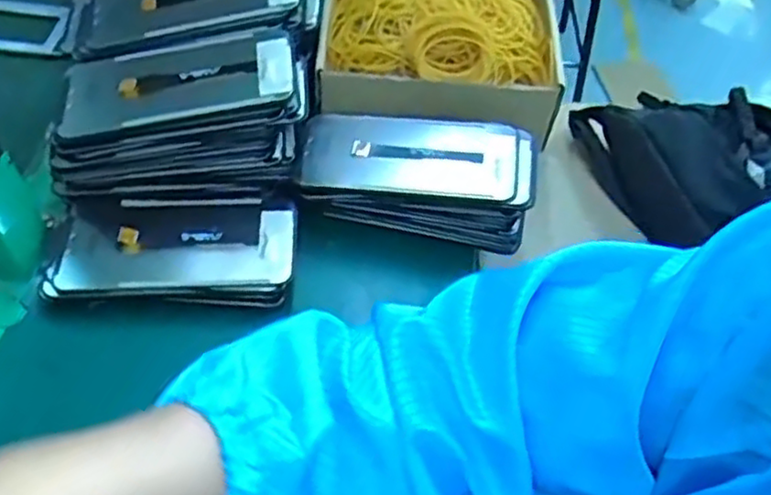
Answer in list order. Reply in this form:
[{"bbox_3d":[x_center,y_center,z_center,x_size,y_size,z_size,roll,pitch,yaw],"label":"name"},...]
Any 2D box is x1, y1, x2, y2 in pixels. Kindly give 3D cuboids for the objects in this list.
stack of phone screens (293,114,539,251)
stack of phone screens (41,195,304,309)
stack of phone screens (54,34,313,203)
[{"bbox_3d":[0.021,-0.054,0.516,0.168,0.059,0.075,8,52,2],"label":"stack of phone screens"},{"bbox_3d":[-0.145,-0.002,0.484,0.162,0.028,0.091,3,52,-2],"label":"stack of phone screens"},{"bbox_3d":[-0.145,-0.091,0.491,0.182,0.090,0.077,-8,54,-10],"label":"stack of phone screens"}]

